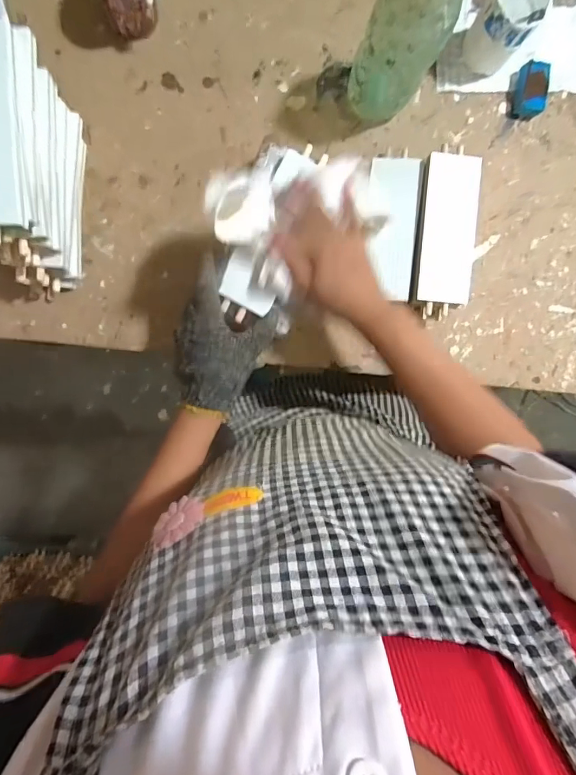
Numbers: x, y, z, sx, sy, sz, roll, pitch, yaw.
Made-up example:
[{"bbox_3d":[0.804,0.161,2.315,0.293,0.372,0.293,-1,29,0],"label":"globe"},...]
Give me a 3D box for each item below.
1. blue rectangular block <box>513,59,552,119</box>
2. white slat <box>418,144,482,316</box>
[{"bbox_3d":[0.313,-0.382,0.547,0.039,0.024,0.059,0,93,-7],"label":"blue rectangular block"},{"bbox_3d":[0.196,-0.191,0.516,0.066,0.012,0.189,3,100,-6],"label":"white slat"}]

